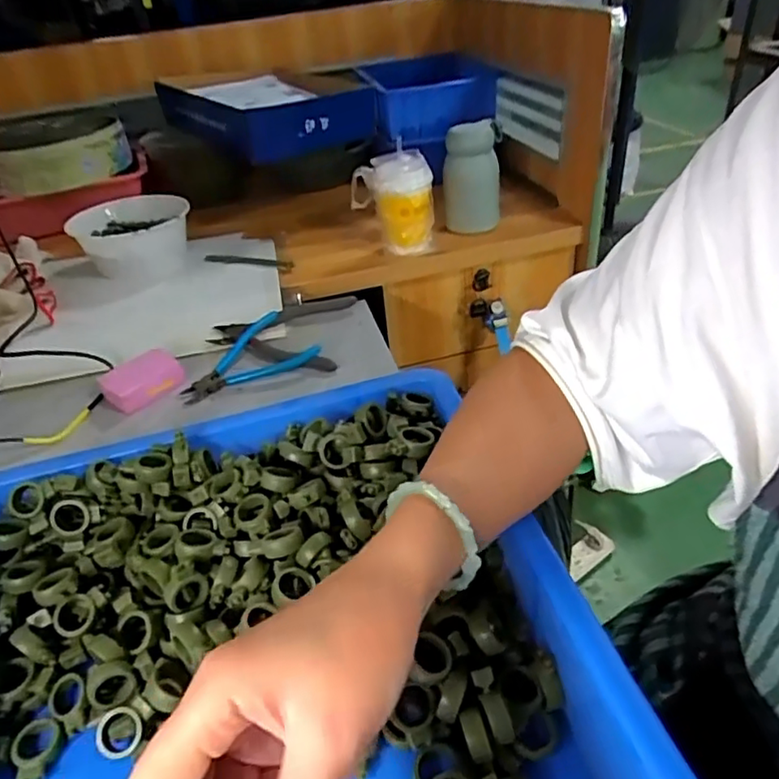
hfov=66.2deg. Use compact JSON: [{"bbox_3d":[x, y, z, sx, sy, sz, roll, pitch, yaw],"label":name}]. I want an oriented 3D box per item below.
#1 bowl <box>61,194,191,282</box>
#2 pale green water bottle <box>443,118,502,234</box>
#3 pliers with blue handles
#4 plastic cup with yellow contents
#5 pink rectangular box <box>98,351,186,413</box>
[{"bbox_3d":[-0.379,-0.224,0.894,0.164,0.077,0.167,-12,36,-7],"label":"bowl"},{"bbox_3d":[0.120,-0.299,0.865,0.078,0.158,0.076,0,37,9],"label":"pale green water bottle"},{"bbox_3d":[-0.164,-0.041,0.674,0.149,0.024,0.104,-18,37,-15],"label":"pliers with blue handles"},{"bbox_3d":[0.004,-0.253,0.829,0.103,0.131,0.072,-15,37,-11],"label":"plastic cup with yellow contents"},{"bbox_3d":[-0.263,-0.011,0.642,0.082,0.029,0.063,-28,41,-26],"label":"pink rectangular box"}]

